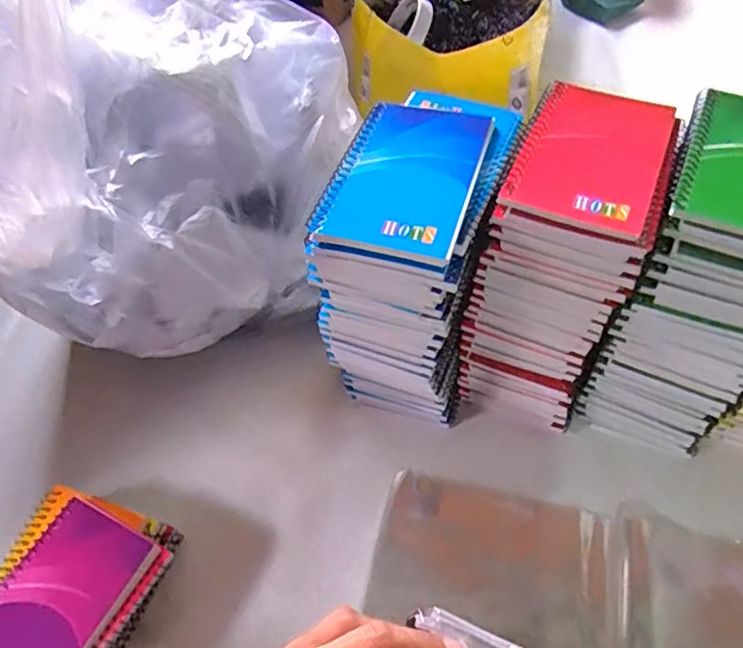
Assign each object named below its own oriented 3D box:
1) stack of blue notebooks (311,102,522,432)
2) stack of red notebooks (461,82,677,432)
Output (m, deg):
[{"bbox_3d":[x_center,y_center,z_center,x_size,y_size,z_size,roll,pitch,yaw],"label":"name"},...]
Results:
[{"bbox_3d":[0.035,-0.042,0.439,0.103,0.228,0.151,14,58,14],"label":"stack of blue notebooks"},{"bbox_3d":[0.139,-0.037,0.433,0.093,0.220,0.145,19,59,17],"label":"stack of red notebooks"}]

